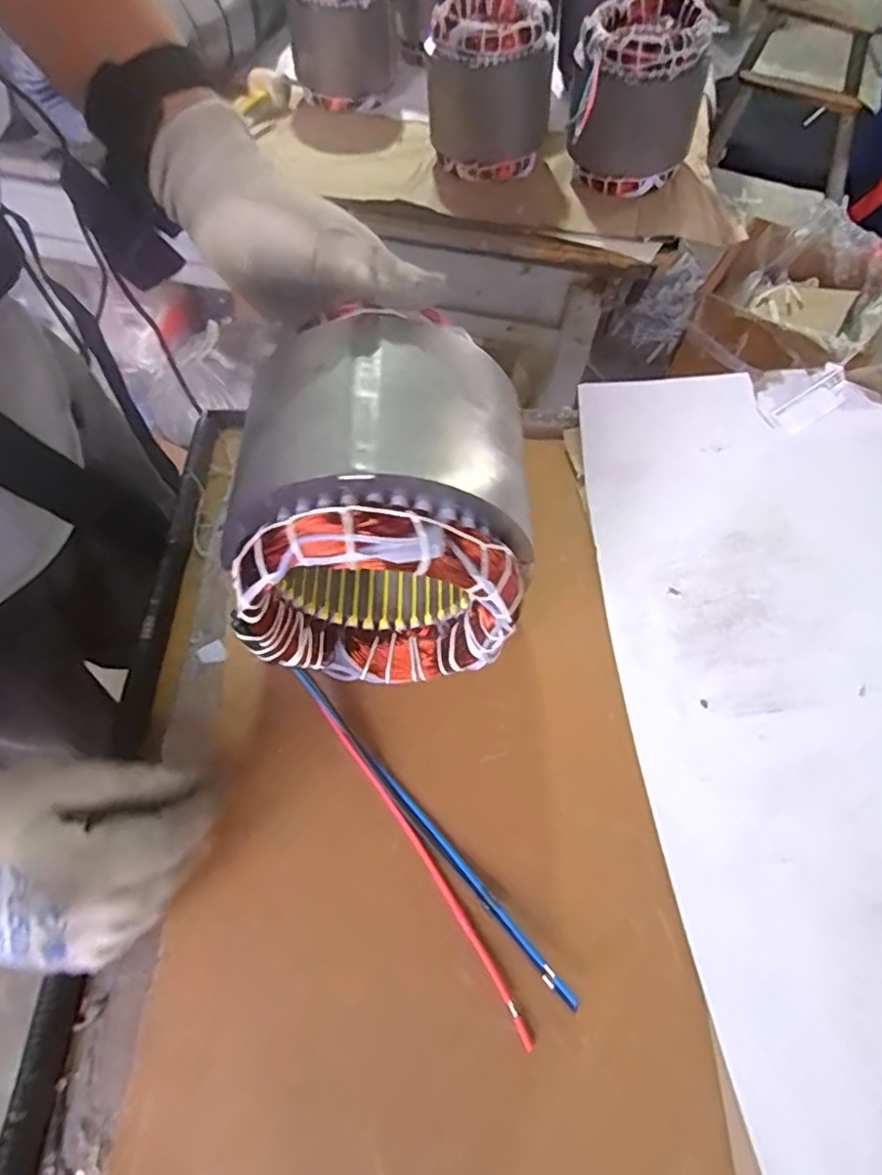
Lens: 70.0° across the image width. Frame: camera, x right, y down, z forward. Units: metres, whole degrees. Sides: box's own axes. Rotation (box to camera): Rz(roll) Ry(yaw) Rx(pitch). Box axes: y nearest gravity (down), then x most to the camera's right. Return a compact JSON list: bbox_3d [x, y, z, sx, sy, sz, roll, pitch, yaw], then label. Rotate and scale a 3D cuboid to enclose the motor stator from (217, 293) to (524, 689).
[{"bbox_3d":[-0.037,-0.035,0.330,0.130,0.141,0.131,-1,57,-2],"label":"motor stator"}]

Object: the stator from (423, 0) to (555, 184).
[{"bbox_3d":[0.063,-0.656,0.827,0.151,0.158,0.161,7,60,3],"label":"stator"}]

